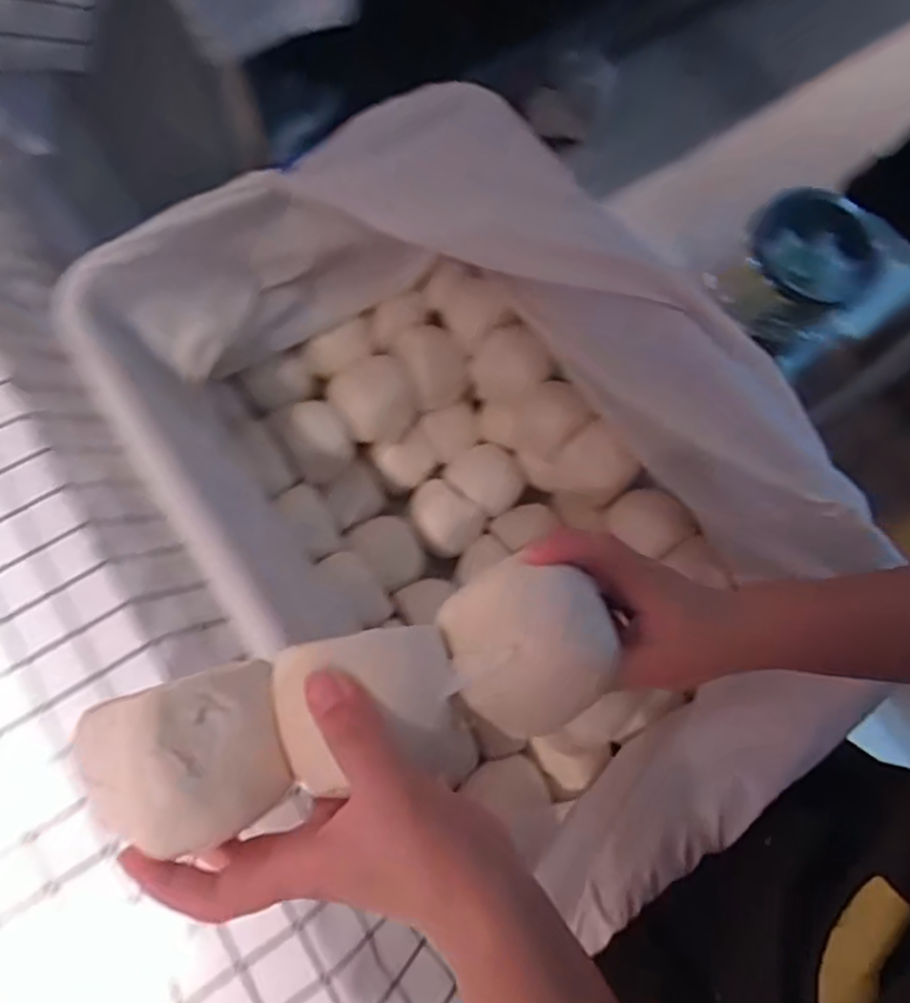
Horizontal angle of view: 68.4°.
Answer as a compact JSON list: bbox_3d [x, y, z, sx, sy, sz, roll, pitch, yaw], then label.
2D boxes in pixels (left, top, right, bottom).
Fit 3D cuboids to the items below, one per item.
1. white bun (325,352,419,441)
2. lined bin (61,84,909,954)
[{"bbox_3d":[-0.083,-0.107,0.710,0.080,0.050,0.075,0,77,-1],"label":"white bun"},{"bbox_3d":[0.031,-0.019,0.625,0.373,0.282,0.593,-36,79,-13],"label":"lined bin"}]

